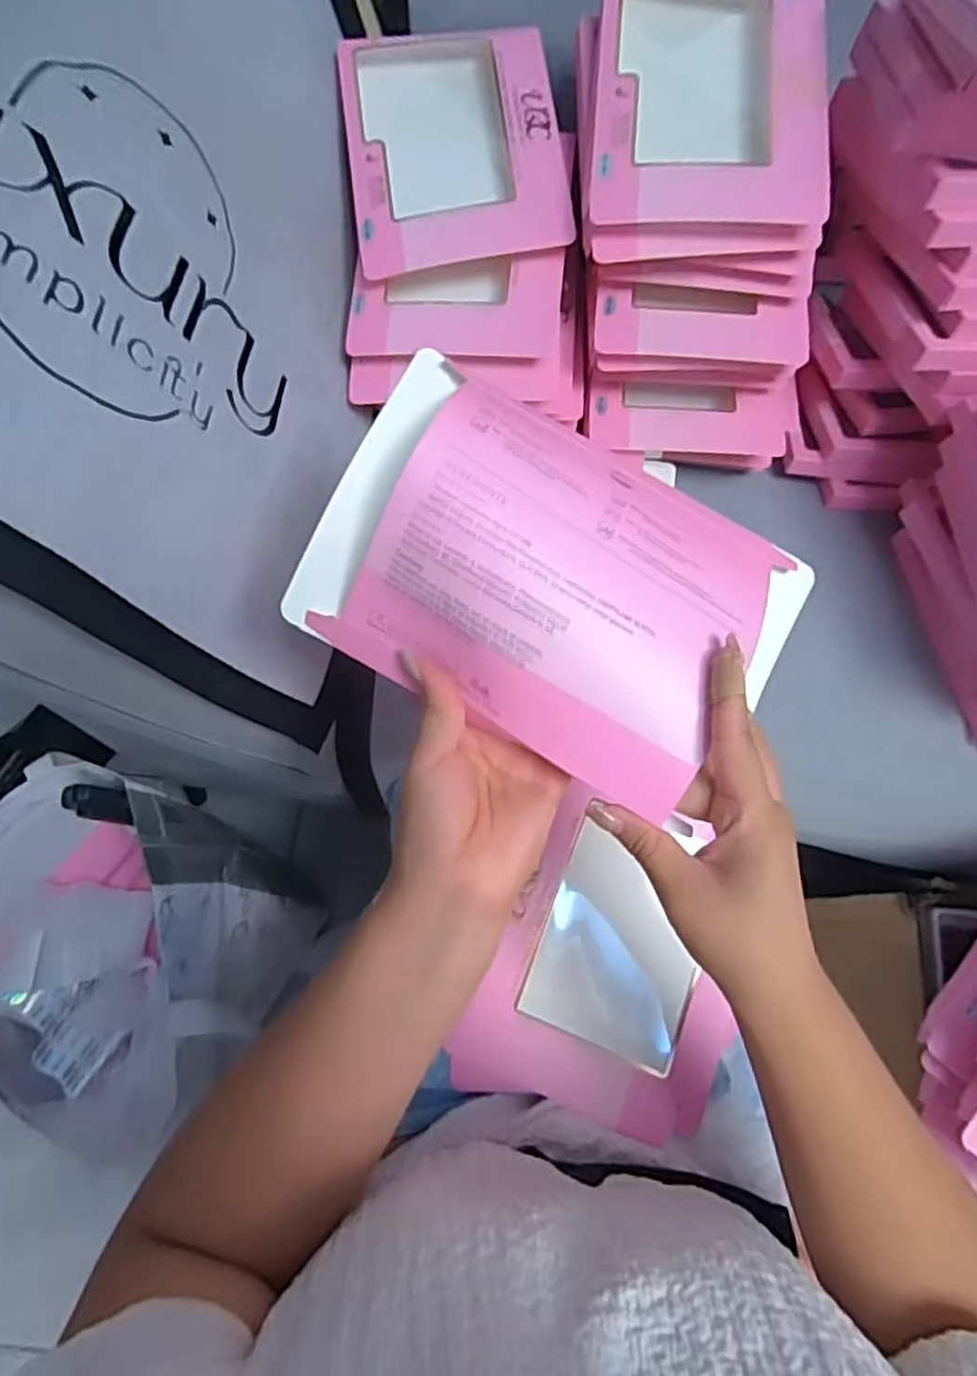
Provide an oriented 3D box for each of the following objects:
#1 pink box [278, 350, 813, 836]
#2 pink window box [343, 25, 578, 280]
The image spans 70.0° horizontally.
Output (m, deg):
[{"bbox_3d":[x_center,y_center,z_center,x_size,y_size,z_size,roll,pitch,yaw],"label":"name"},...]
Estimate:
[{"bbox_3d":[0.038,-0.052,0.339,0.237,0.067,0.160,34,76,-7],"label":"pink box"},{"bbox_3d":[-0.027,-0.416,0.531,0.159,0.013,0.209,-8,78,2],"label":"pink window box"}]

